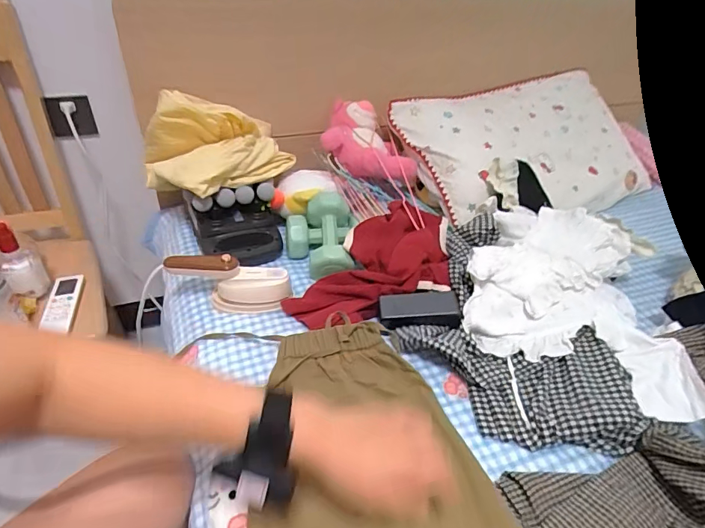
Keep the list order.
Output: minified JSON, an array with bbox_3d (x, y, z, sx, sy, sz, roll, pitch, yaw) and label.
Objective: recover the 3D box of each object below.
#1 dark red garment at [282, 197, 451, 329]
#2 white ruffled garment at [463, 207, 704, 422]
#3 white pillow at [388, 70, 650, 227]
[{"bbox_3d":[0.076,0.000,0.792,0.199,0.099,0.323,28,44,30],"label":"dark red garment"},{"bbox_3d":[0.356,0.037,0.707,0.328,0.088,0.359,12,38,13],"label":"white ruffled garment"},{"bbox_3d":[0.451,-0.306,1.061,0.647,0.111,0.415,-20,71,-25],"label":"white pillow"}]

